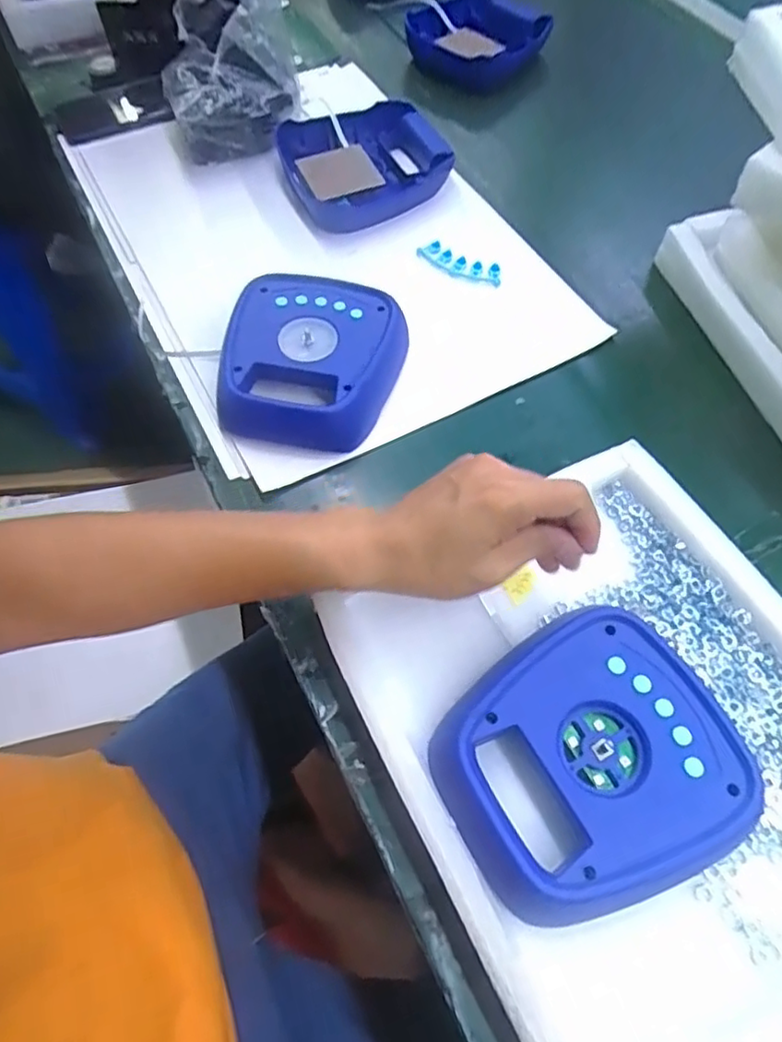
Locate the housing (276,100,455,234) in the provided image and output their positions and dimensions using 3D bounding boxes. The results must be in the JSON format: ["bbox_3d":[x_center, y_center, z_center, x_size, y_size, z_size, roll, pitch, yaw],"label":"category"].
[{"bbox_3d":[-0.030,-0.411,0.723,0.184,0.047,0.157,-10,61,-4],"label":"housing"}]

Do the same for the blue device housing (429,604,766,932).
[{"bbox_3d":[0.121,0.150,0.392,0.174,0.036,0.153,-27,64,-13],"label":"blue device housing"}]

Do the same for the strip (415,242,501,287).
[{"bbox_3d":[0.074,-0.271,0.662,0.091,0.022,0.016,23,64,13],"label":"strip"}]

